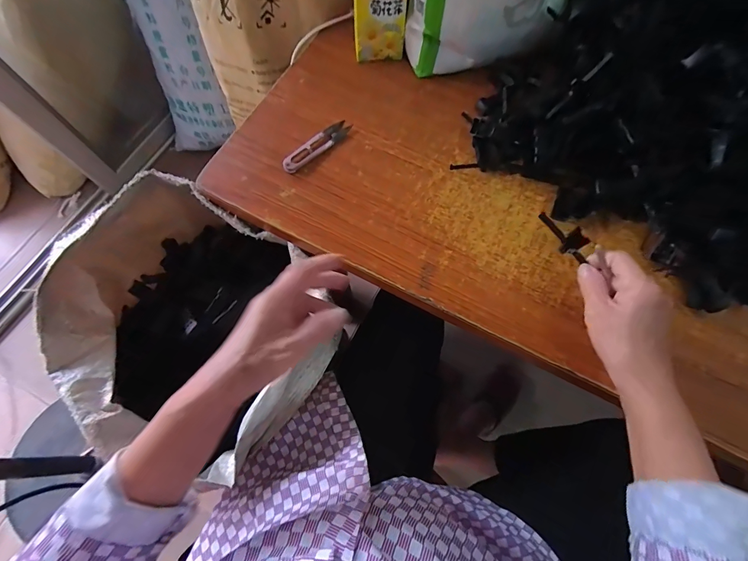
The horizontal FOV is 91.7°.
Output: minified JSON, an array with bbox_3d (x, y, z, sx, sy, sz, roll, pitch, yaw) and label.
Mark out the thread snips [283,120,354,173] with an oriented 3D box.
[{"bbox_3d":[-0.072,-0.174,0.463,0.024,0.013,0.106,41,77,14],"label":"thread snips"}]

